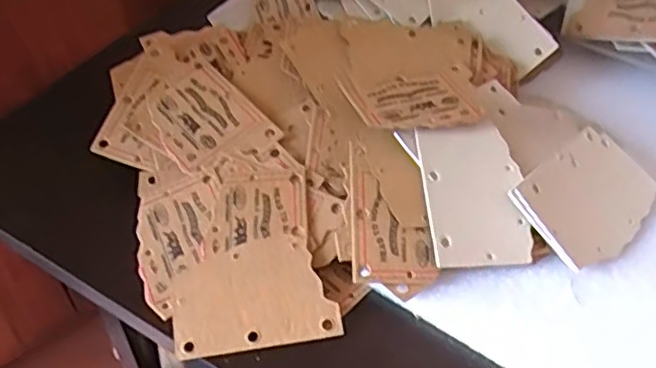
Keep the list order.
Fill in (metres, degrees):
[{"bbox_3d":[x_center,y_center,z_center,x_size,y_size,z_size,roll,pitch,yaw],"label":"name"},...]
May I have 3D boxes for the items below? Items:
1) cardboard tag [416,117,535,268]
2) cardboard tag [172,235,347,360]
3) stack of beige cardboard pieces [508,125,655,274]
[{"bbox_3d":[0.076,0.004,0.343,0.052,0.004,0.075,-2,71,-11],"label":"cardboard tag"},{"bbox_3d":[-0.037,0.055,0.326,0.077,0.004,0.054,-10,63,-6],"label":"cardboard tag"},{"bbox_3d":[0.141,0.007,0.357,0.083,0.005,0.058,-35,78,-29],"label":"stack of beige cardboard pieces"}]

